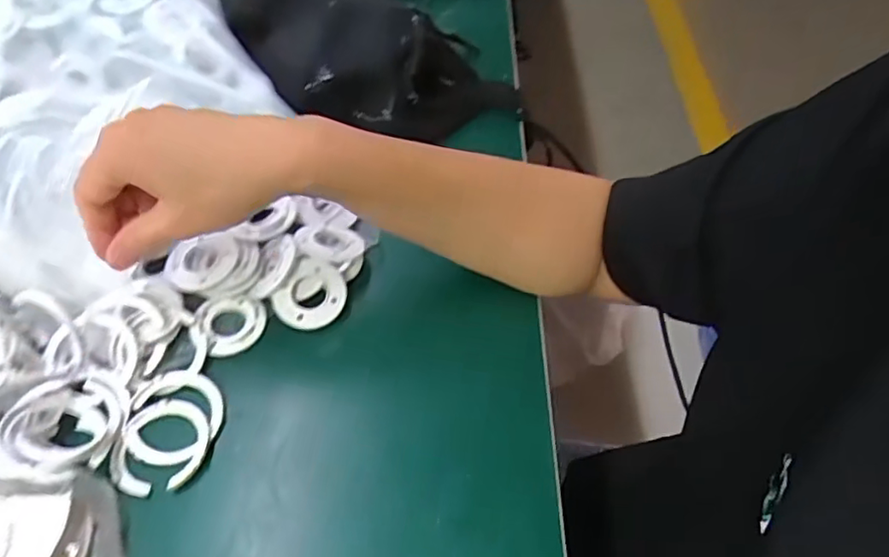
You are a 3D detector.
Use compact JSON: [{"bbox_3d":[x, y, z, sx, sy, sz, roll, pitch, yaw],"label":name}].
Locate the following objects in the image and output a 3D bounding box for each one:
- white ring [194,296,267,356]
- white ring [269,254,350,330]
[{"bbox_3d":[-0.134,0.029,0.376,0.041,0.010,0.040,0,54,0],"label":"white ring"},{"bbox_3d":[-0.083,0.011,0.383,0.043,0.006,0.043,2,70,-5],"label":"white ring"}]

